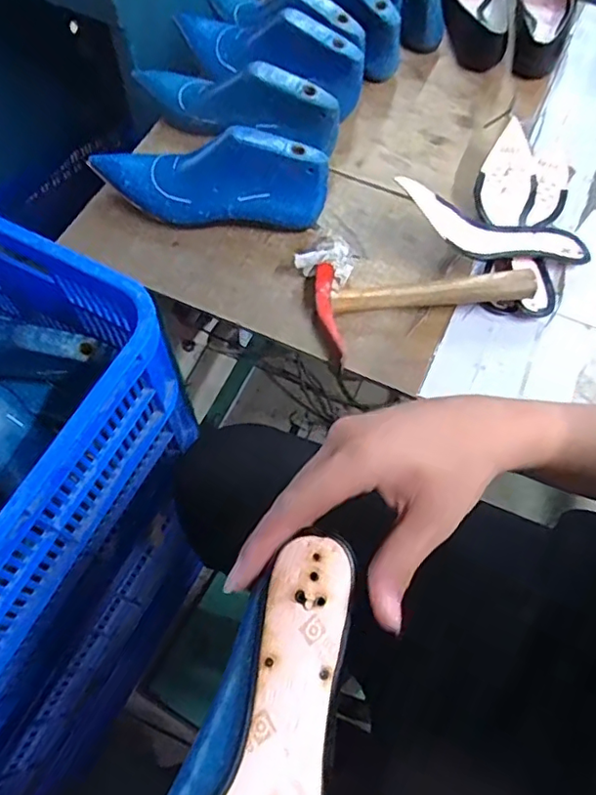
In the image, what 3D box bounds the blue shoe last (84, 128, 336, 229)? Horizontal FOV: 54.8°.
[{"bbox_3d":[-0.099,-0.239,0.627,0.255,0.095,0.064,10,64,2],"label":"blue shoe last"}]

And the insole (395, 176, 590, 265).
[{"bbox_3d":[0.214,-0.179,0.618,0.240,0.029,0.061,10,63,-16],"label":"insole"}]

